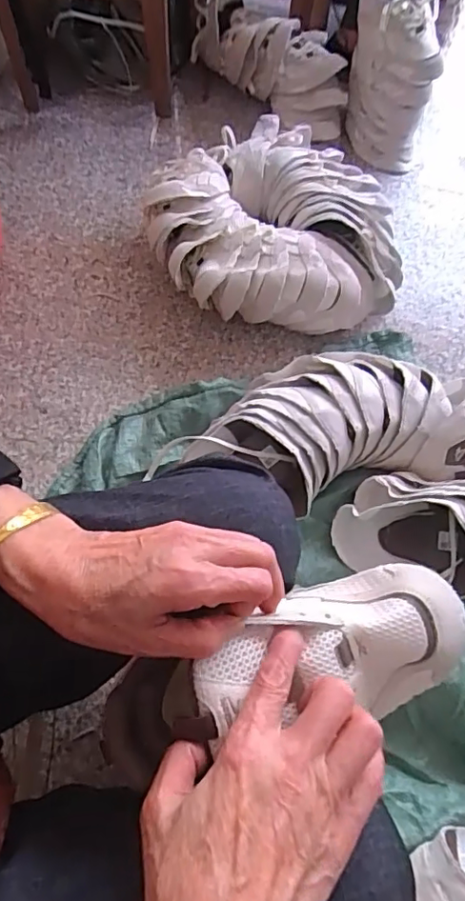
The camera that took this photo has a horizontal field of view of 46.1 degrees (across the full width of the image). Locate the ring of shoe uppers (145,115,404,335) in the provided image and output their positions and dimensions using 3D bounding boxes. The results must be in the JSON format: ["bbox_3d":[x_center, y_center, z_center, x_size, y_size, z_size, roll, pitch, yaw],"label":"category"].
[{"bbox_3d":[0.084,-0.352,0.885,0.361,0.125,0.360,1,65,-3],"label":"ring of shoe uppers"}]

